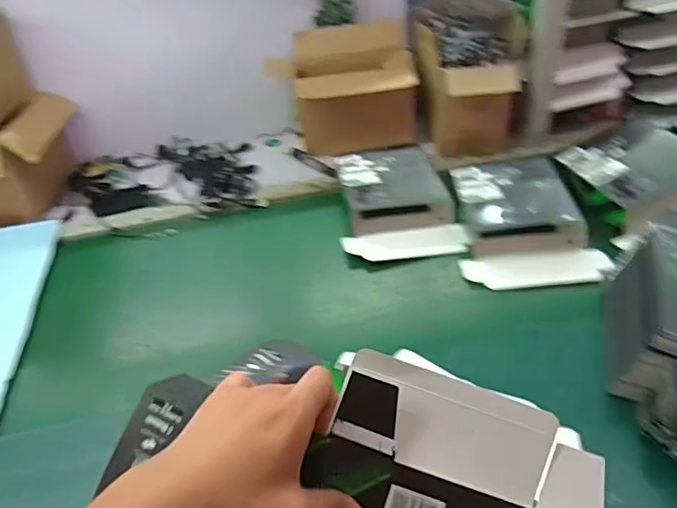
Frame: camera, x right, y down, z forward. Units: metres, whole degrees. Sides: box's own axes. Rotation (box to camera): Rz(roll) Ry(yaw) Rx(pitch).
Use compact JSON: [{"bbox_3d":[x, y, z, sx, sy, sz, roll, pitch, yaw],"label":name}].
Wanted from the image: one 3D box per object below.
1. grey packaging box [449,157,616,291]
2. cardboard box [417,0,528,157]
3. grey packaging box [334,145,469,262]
[{"bbox_3d":[0.273,-0.055,0.783,0.192,0.068,0.246,-5,37,3],"label":"grey packaging box"},{"bbox_3d":[0.245,-0.342,0.989,0.181,0.255,0.239,-1,38,8],"label":"cardboard box"},{"bbox_3d":[0.095,-0.091,0.858,0.184,0.066,0.242,-8,37,-1],"label":"grey packaging box"}]

